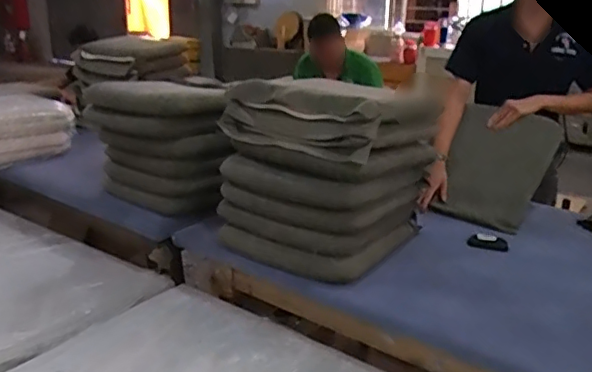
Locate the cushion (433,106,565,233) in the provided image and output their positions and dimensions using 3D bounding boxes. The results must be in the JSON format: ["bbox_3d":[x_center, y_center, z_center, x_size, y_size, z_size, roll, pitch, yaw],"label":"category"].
[{"bbox_3d":[0.639,-0.063,1.828,0.312,0.388,0.057,21,-8,37],"label":"cushion"}]

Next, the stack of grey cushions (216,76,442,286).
[{"bbox_3d":[0.079,-0.052,1.538,0.463,0.432,0.352,15,23,33],"label":"stack of grey cushions"}]

